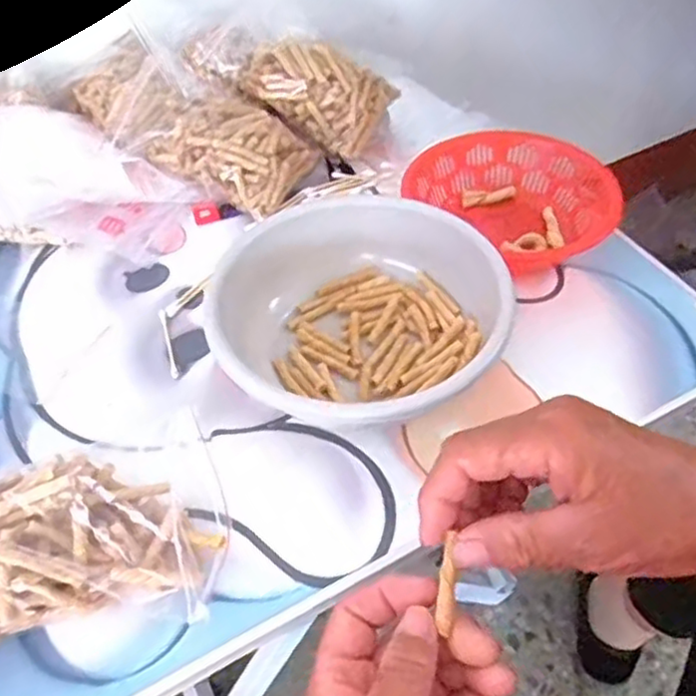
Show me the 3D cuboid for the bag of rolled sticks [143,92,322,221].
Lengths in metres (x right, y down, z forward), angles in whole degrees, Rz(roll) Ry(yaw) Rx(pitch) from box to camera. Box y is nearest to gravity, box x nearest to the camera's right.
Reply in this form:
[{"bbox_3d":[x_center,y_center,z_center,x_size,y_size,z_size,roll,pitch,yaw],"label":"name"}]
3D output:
[{"bbox_3d":[-0.097,-0.180,0.607,0.121,0.055,0.098,20,52,22],"label":"bag of rolled sticks"}]

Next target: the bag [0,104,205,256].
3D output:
[{"bbox_3d":[-0.266,-0.149,0.600,0.251,0.079,0.130,19,52,20],"label":"bag"}]

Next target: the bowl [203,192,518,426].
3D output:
[{"bbox_3d":[0.006,-0.018,0.462,0.185,0.069,0.176,-2,48,3],"label":"bowl"}]

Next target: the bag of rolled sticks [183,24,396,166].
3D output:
[{"bbox_3d":[-0.046,-0.250,0.631,0.199,0.062,0.083,26,52,0],"label":"bag of rolled sticks"}]

